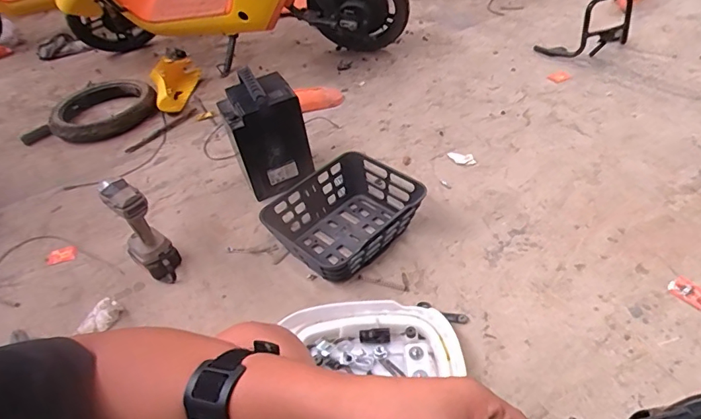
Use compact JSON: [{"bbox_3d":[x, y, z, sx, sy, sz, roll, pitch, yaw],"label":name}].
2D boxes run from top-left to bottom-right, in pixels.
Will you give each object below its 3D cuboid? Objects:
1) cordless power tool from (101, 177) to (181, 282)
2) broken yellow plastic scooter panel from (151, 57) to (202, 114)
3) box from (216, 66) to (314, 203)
[{"bbox_3d":[-0.452,0.049,1.005,0.089,0.255,0.093,-29,47,-22],"label":"cordless power tool"},{"bbox_3d":[-0.601,-0.453,1.609,0.125,0.112,0.282,-11,43,-3],"label":"broken yellow plastic scooter panel"},{"bbox_3d":[-0.212,-0.186,1.188,0.174,0.309,0.122,-22,45,-14],"label":"box"}]

